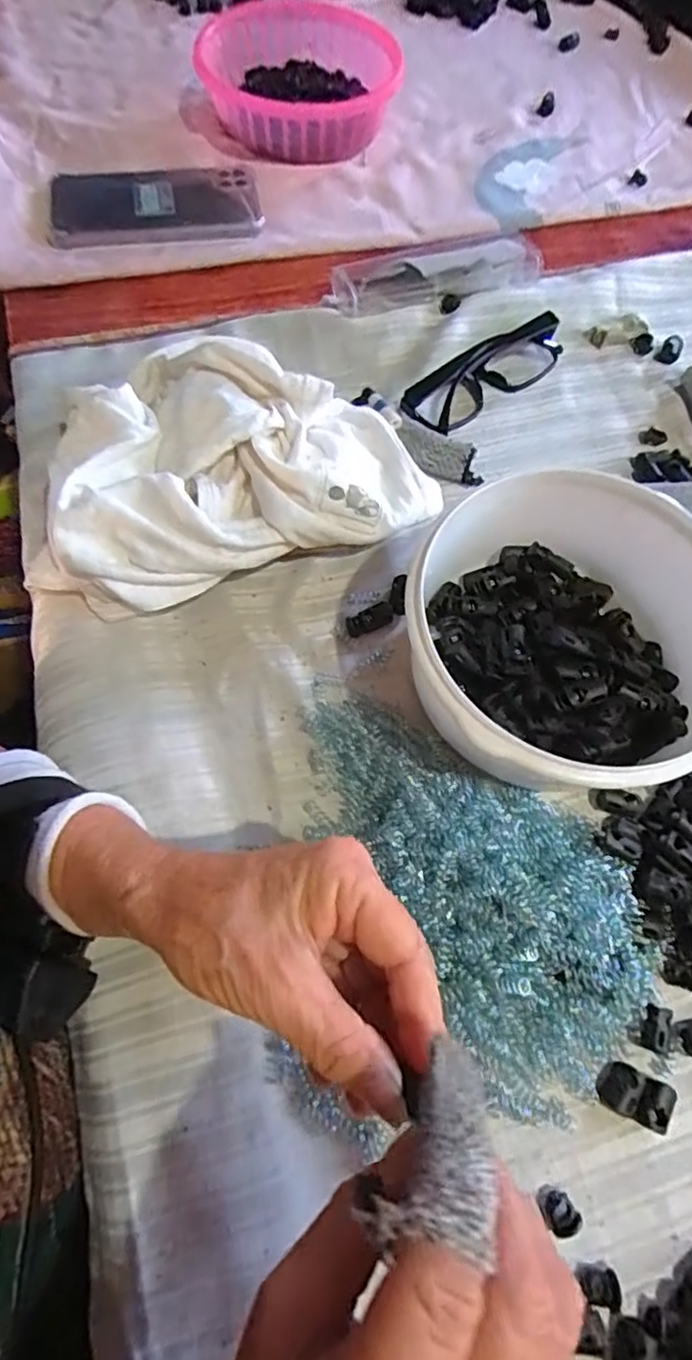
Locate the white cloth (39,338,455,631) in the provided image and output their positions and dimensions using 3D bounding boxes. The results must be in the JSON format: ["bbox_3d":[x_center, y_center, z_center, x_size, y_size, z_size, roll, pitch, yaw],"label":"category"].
[{"bbox_3d":[-0.076,-0.137,0.365,0.225,0.059,0.169,-19,68,-11],"label":"white cloth"}]

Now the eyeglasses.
[{"bbox_3d":[0.097,-0.209,0.425,0.131,0.035,0.034,-41,74,-18],"label":"eyeglasses"}]

